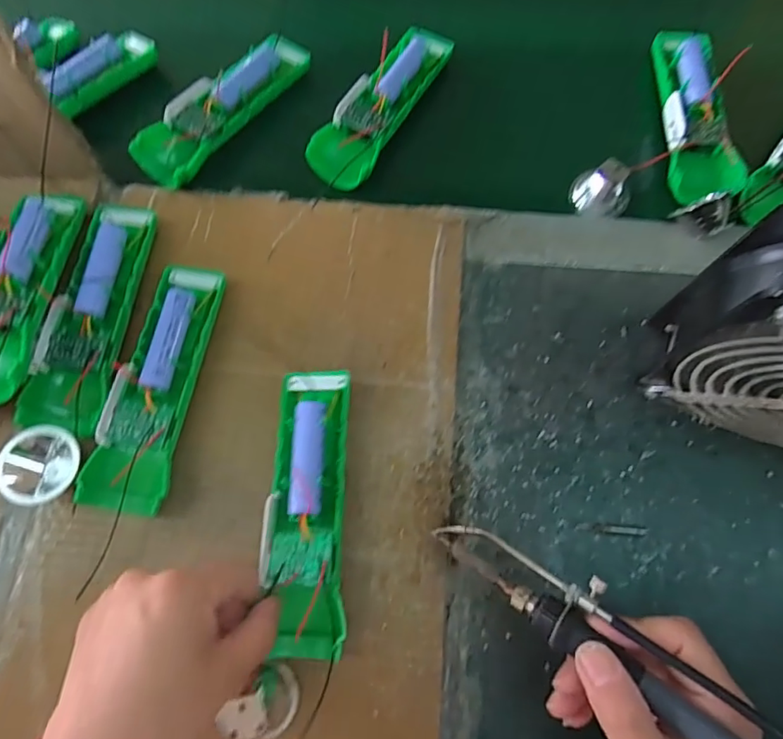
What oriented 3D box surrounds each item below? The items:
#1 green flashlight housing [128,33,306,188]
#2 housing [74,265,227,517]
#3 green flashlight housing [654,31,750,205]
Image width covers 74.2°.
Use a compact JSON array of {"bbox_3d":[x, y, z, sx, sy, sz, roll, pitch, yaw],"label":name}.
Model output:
[{"bbox_3d":[-0.135,-0.213,0.412,0.048,0.022,0.159,36,76,9],"label":"green flashlight housing"},{"bbox_3d":[-0.145,0.007,0.327,0.047,0.027,0.159,9,73,2],"label":"housing"},{"bbox_3d":[0.230,-0.197,0.396,0.047,0.034,0.153,2,73,0],"label":"green flashlight housing"}]

